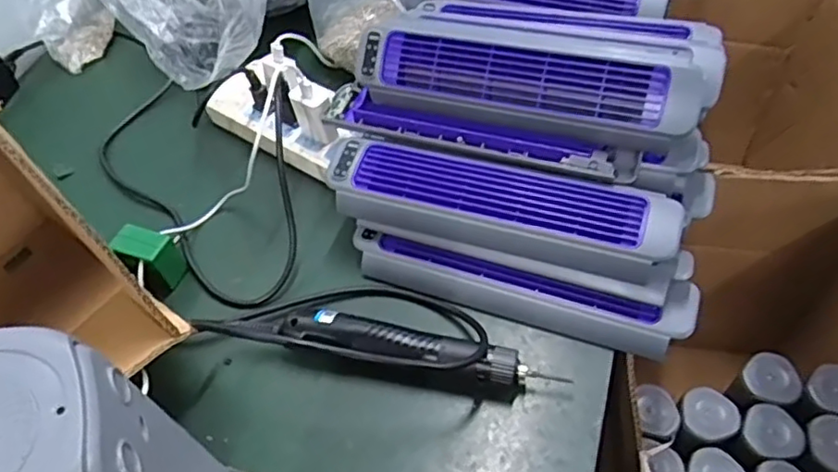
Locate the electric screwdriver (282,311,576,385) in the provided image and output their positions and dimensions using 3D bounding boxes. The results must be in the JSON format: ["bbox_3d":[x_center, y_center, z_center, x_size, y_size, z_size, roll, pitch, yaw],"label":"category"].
[{"bbox_3d":[-0.002,0.094,0.516,0.223,0.032,0.035,9,54,13],"label":"electric screwdriver"}]

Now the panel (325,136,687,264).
[{"bbox_3d":[0.063,-0.028,0.540,0.300,0.030,0.071,12,78,19],"label":"panel"}]

